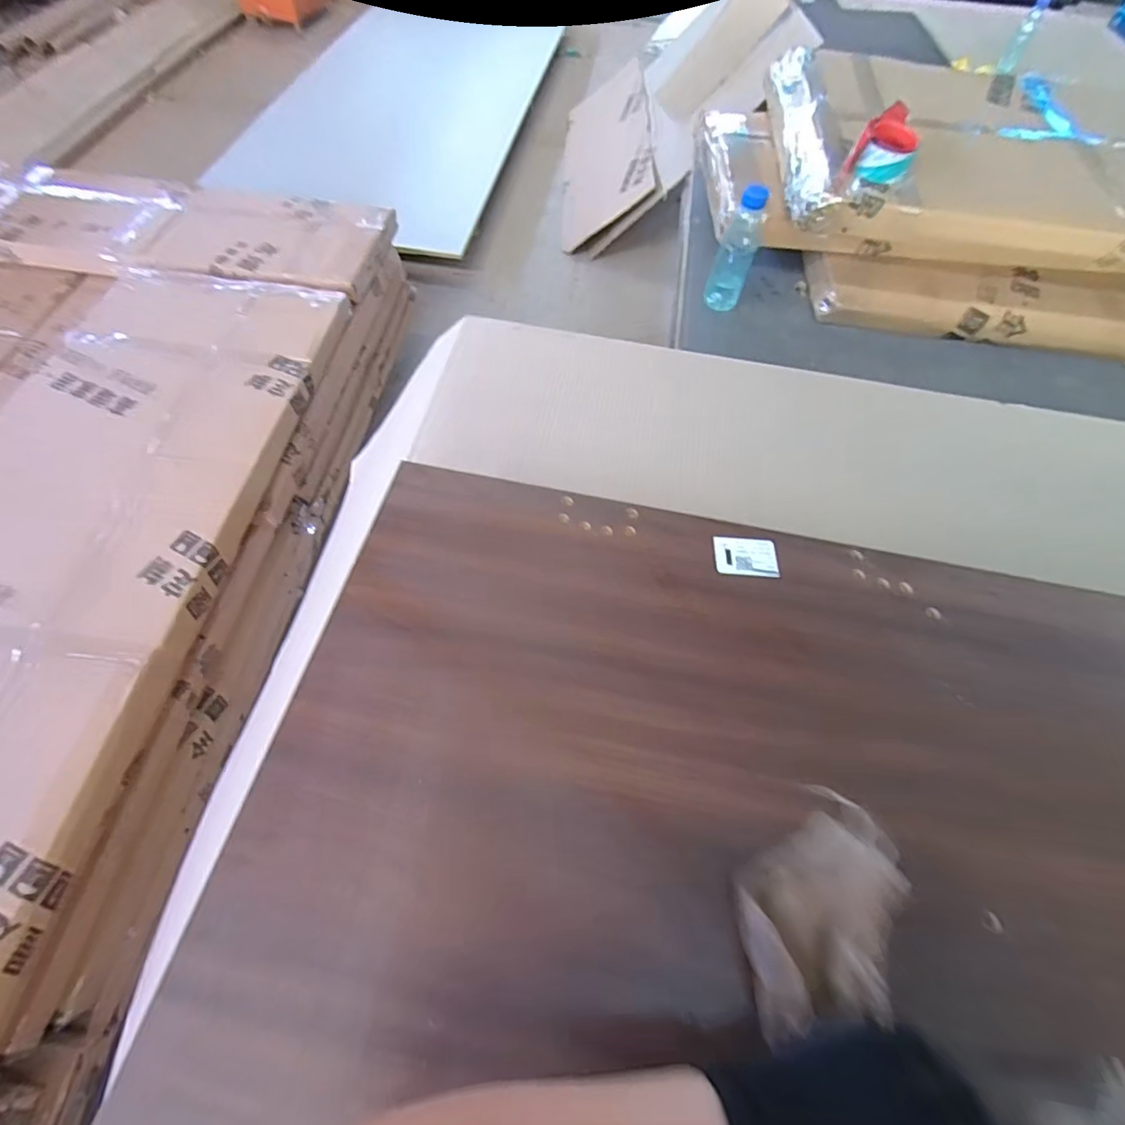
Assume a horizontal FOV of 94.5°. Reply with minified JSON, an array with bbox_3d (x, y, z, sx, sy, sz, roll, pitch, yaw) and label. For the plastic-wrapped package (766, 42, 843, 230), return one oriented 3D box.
[{"bbox_3d":[0.449,-0.821,0.978,0.094,0.065,0.584,6,61,-1],"label":"plastic-wrapped package"}]

